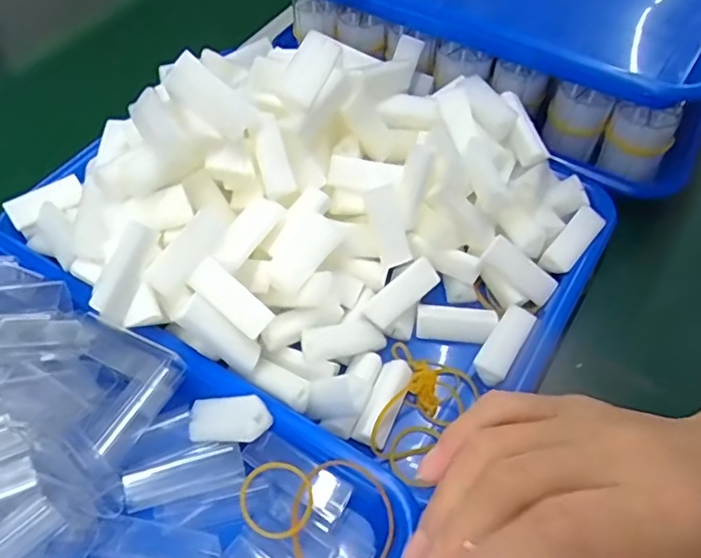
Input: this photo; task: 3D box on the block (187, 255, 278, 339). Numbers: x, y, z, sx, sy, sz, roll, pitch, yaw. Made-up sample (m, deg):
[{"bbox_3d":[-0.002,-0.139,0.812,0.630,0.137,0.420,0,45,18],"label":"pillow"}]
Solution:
[{"bbox_3d":[-0.060,0.010,0.298,0.045,0.010,0.015,43,60,-7],"label":"block"}]

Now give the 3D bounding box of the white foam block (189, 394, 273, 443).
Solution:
[{"bbox_3d":[-0.061,0.068,0.285,0.046,0.012,0.020,-9,47,32],"label":"white foam block"}]

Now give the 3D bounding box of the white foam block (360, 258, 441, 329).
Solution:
[{"bbox_3d":[0.030,0.009,0.339,0.047,0.012,0.014,-41,59,5],"label":"white foam block"}]

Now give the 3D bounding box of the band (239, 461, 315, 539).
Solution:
[{"bbox_3d":[-0.034,0.100,0.268,0.034,0.004,0.032,19,63,12],"label":"band"}]

